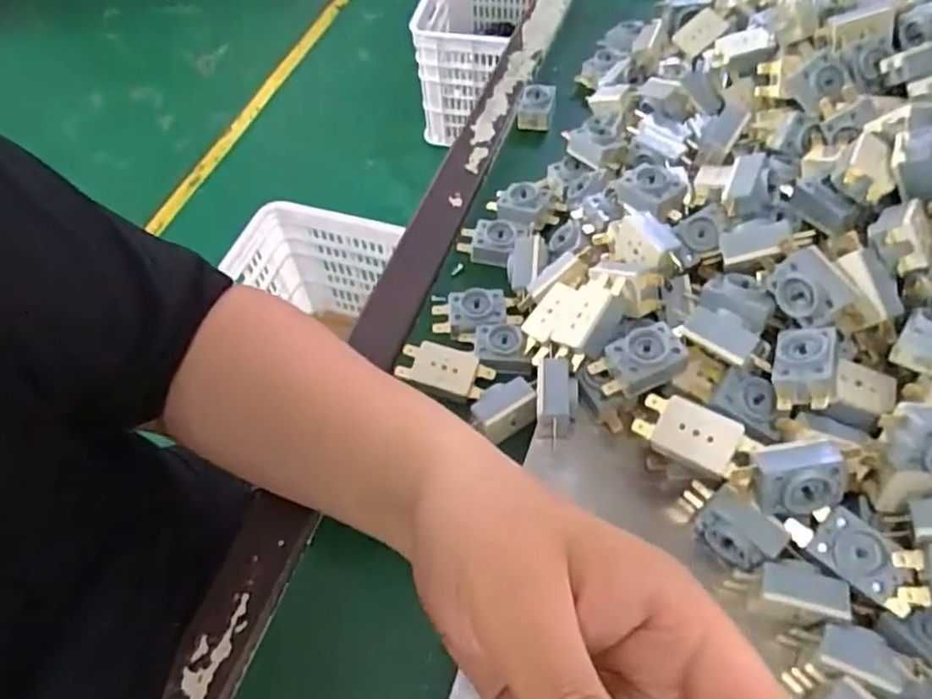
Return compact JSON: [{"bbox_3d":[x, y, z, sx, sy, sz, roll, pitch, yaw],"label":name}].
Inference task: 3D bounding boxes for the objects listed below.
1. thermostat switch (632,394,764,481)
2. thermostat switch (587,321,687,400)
[{"bbox_3d":[0.111,0.042,0.317,0.054,0.019,0.025,32,63,23],"label":"thermostat switch"},{"bbox_3d":[0.092,0.006,0.344,0.046,0.018,0.029,-17,56,-8],"label":"thermostat switch"}]

